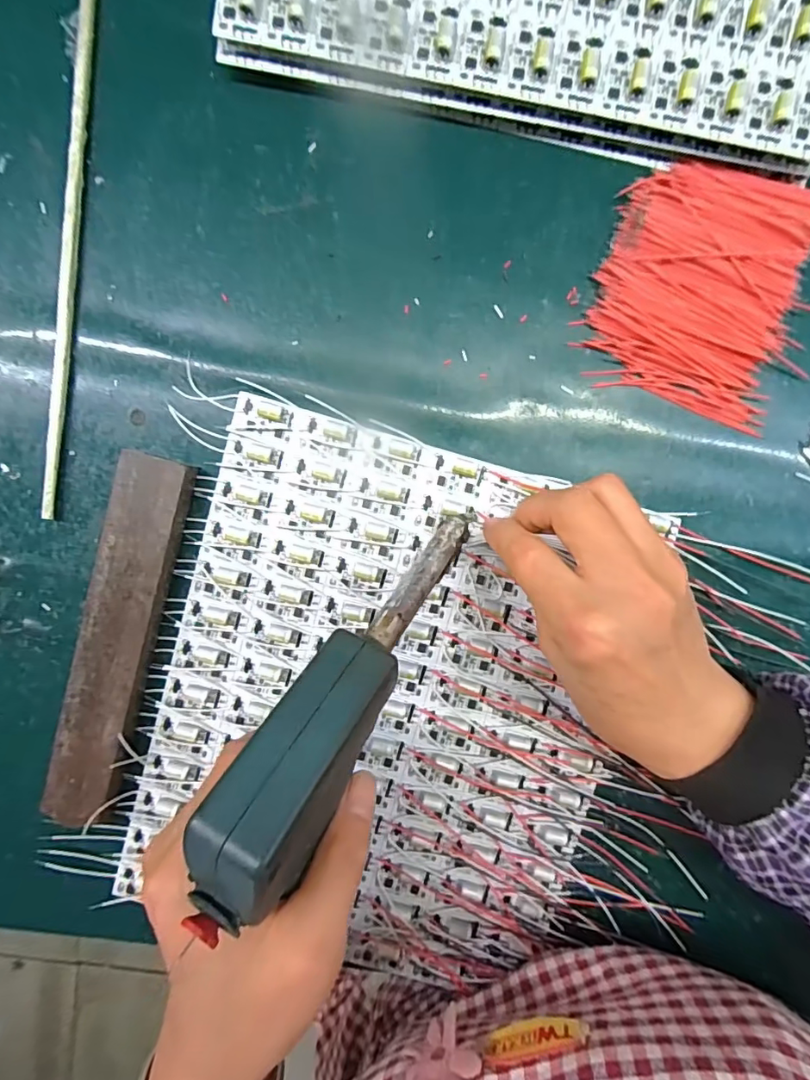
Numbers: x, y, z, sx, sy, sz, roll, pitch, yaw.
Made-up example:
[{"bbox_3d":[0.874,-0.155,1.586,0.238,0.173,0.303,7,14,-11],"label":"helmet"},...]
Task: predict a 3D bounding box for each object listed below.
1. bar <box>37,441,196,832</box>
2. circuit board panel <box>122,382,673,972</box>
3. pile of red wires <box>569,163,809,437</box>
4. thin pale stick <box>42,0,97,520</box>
[{"bbox_3d":[-0.153,0.055,0.275,0.038,0.017,0.200,15,94,-1],"label":"bar"},{"bbox_3d":[-0.008,0.091,0.283,0.243,0.011,0.281,15,94,-1],"label":"circuit board panel"},{"bbox_3d":[0.154,-0.127,0.259,0.110,0.016,0.114,16,94,-1],"label":"pile of red wires"},{"bbox_3d":[-0.169,-0.147,0.259,0.007,0.012,0.272,9,94,0],"label":"thin pale stick"}]

